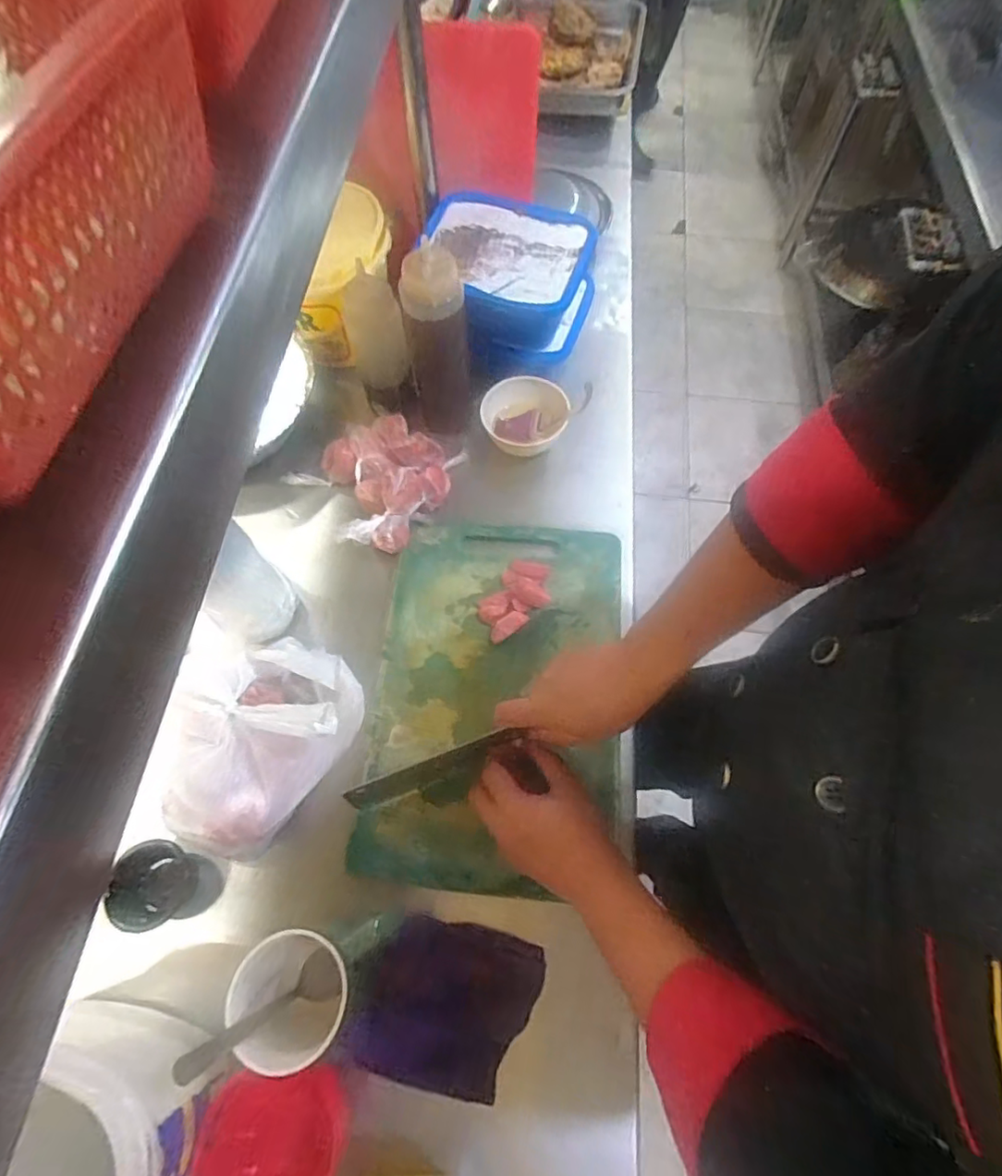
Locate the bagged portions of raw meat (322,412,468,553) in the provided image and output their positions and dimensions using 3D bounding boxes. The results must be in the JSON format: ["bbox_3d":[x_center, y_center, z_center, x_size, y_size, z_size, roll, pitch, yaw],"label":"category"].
[{"bbox_3d":[-0.146,-0.137,0.695,0.152,0.045,0.184,31,69,13],"label":"bagged portions of raw meat"}]

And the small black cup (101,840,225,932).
[{"bbox_3d":[-0.306,0.269,0.522,0.078,0.052,0.068,-6,66,-3],"label":"small black cup"}]

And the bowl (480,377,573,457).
[{"bbox_3d":[0.029,-0.209,0.722,0.107,0.055,0.105,0,66,0],"label":"bowl"}]

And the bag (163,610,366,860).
[{"bbox_3d":[-0.241,0.138,0.539,0.188,0.090,0.205,19,67,9],"label":"bag"}]

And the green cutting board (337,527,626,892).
[{"bbox_3d":[-0.004,0.103,0.604,0.252,0.024,0.380,5,66,3],"label":"green cutting board"}]

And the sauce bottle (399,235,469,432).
[{"bbox_3d":[-0.073,-0.271,0.657,0.074,0.223,0.064,5,66,3],"label":"sauce bottle"}]

